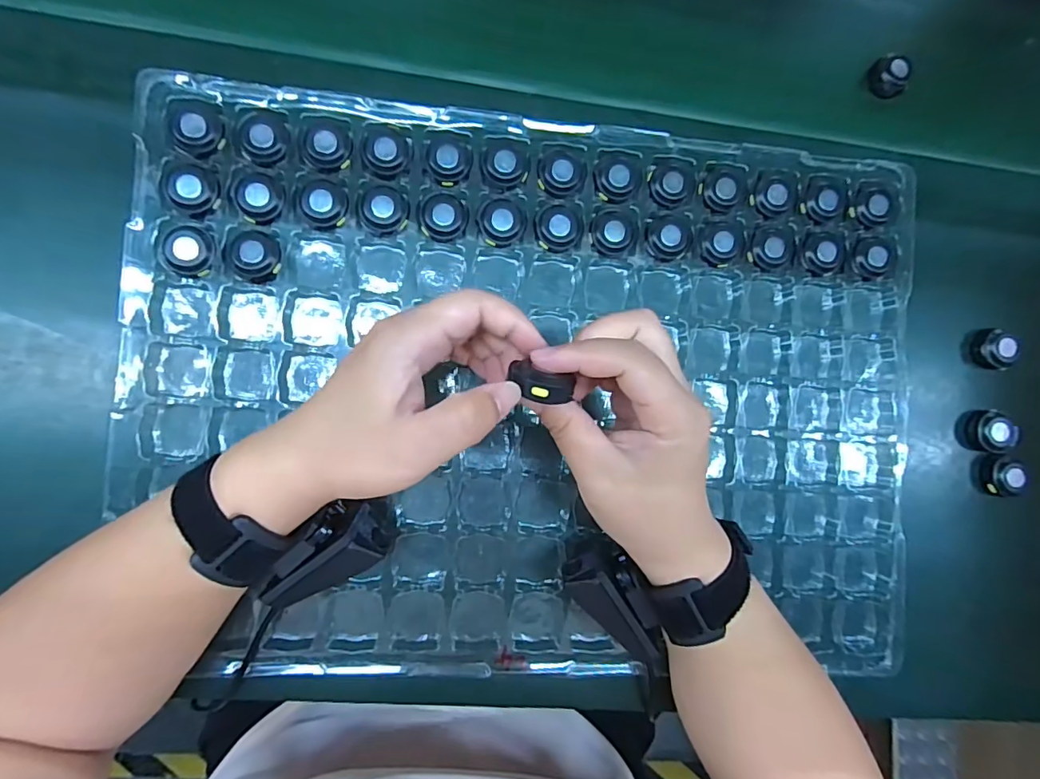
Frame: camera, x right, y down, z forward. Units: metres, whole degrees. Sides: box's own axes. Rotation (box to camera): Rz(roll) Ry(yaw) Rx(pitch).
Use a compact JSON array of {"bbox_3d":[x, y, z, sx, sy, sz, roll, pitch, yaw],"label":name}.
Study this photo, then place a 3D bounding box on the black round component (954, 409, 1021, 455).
[{"bbox_3d":[0.333,0.030,0.356,0.032,0.016,0.029,8,84,-6],"label":"black round component"}]

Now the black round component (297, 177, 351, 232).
[{"bbox_3d":[-0.122,-0.116,0.311,0.029,0.010,0.031,1,85,-7],"label":"black round component"}]

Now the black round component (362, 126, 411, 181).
[{"bbox_3d":[-0.084,-0.150,0.316,0.029,0.007,0.031,1,85,-7],"label":"black round component"}]

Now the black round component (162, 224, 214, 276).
[{"bbox_3d":[-0.199,-0.083,0.299,0.027,0.004,0.029,3,85,-7],"label":"black round component"}]

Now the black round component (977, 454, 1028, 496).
[{"bbox_3d":[0.341,0.062,0.356,0.025,0.017,0.028,11,84,-6],"label":"black round component"}]

